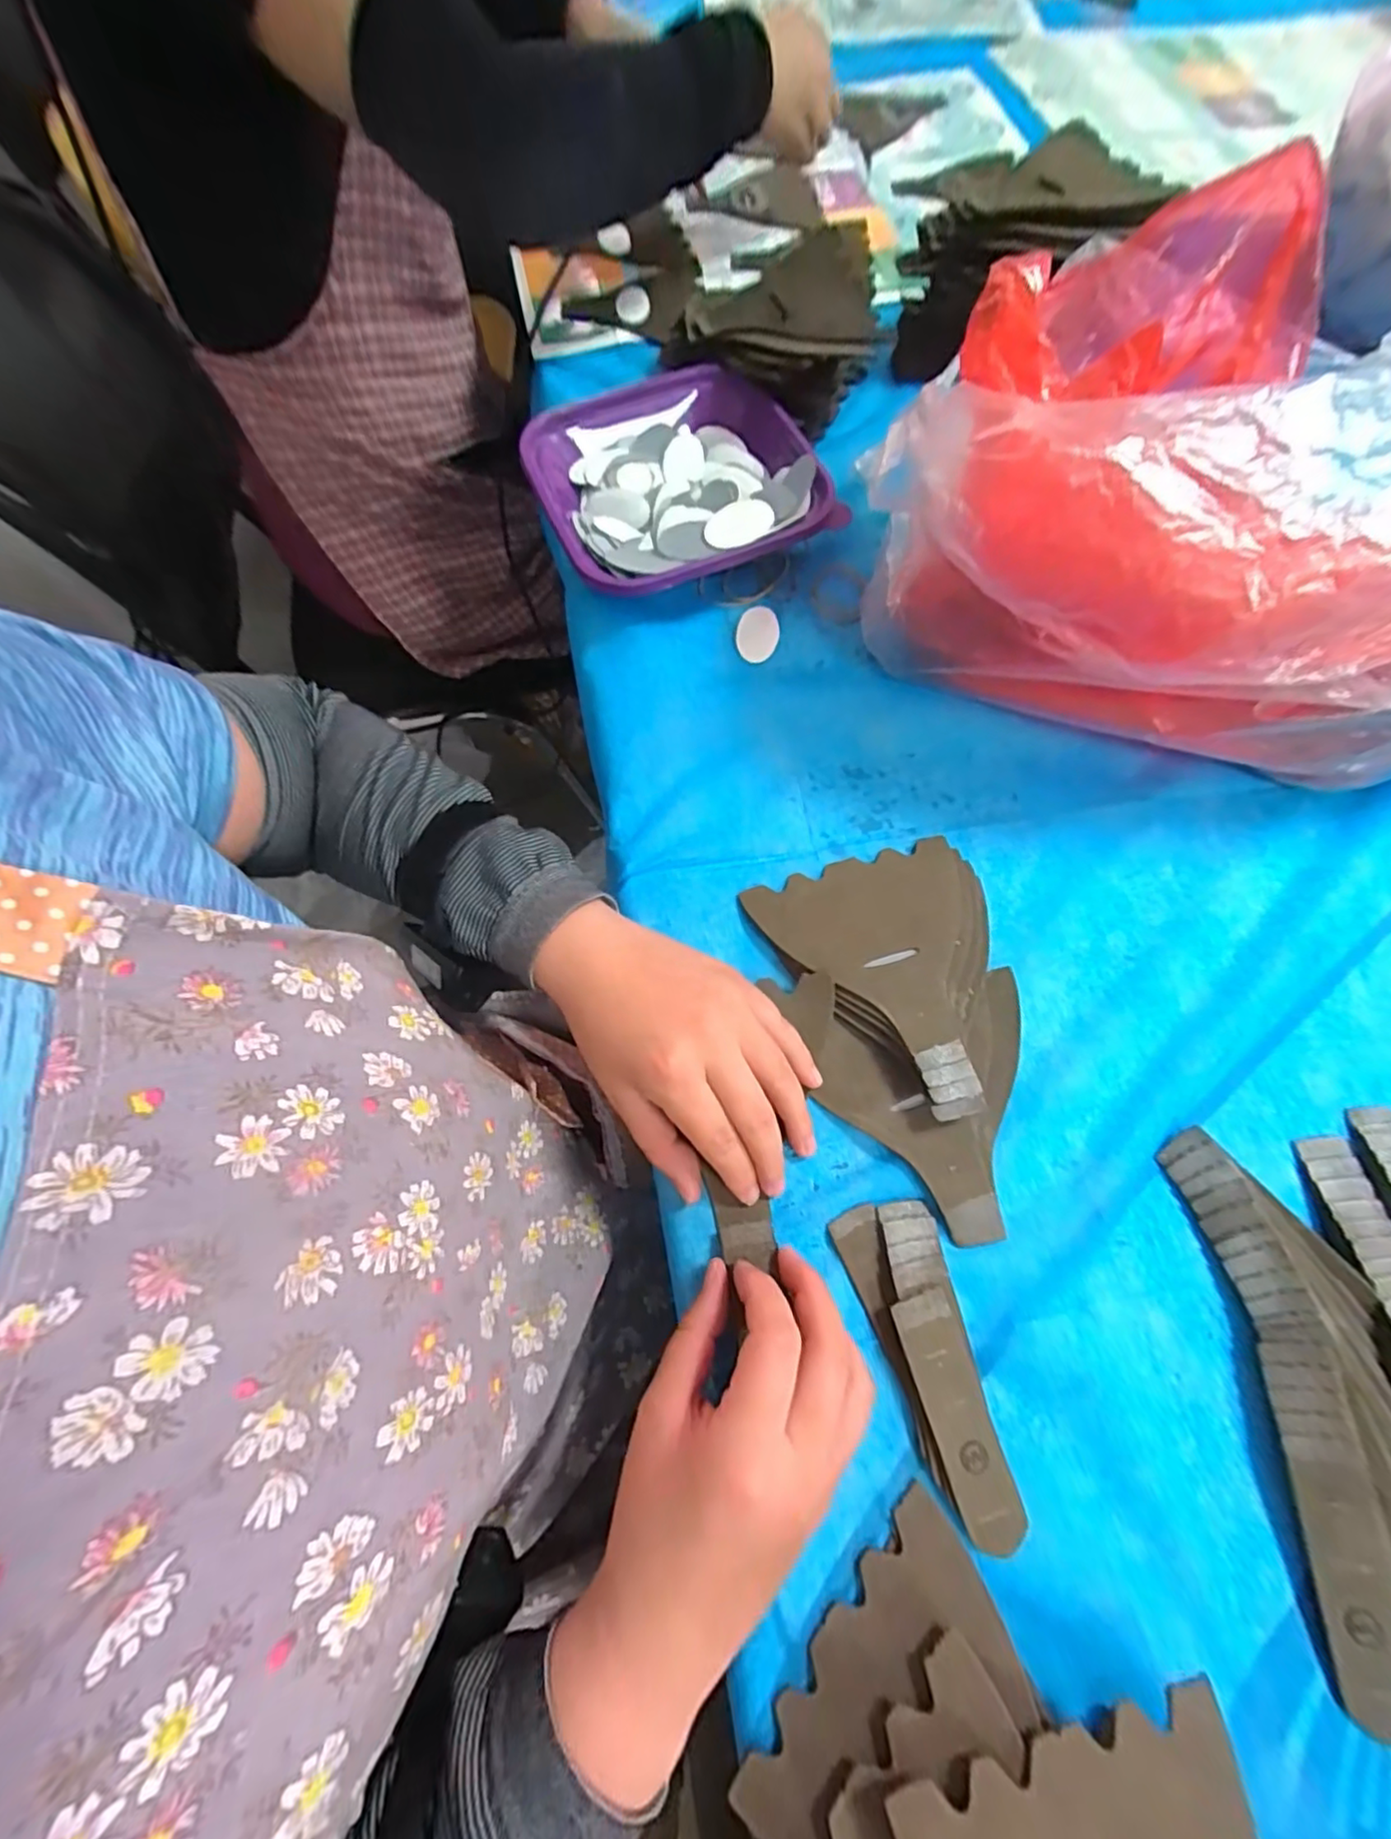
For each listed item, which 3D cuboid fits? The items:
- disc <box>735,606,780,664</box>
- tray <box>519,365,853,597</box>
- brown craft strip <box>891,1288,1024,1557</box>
[{"bbox_3d":[0.042,-0.194,0.426,0.028,0.004,0.049,7,70,3],"label":"disc"},{"bbox_3d":[-0.010,-0.307,0.447,0.198,0.038,0.188,-23,71,-8],"label":"tray"},{"bbox_3d":[0.113,0.213,0.270,0.026,0.004,0.095,-17,75,-2],"label":"brown craft strip"}]

